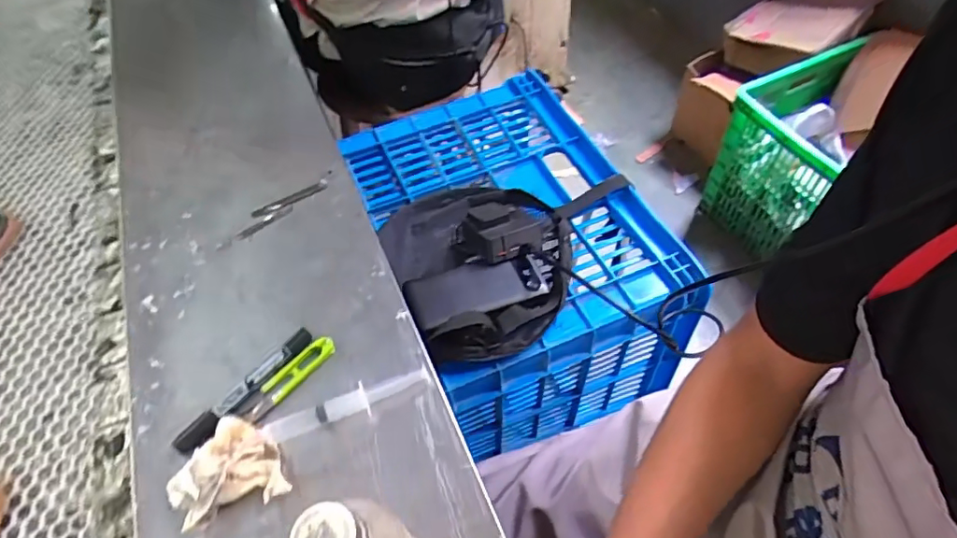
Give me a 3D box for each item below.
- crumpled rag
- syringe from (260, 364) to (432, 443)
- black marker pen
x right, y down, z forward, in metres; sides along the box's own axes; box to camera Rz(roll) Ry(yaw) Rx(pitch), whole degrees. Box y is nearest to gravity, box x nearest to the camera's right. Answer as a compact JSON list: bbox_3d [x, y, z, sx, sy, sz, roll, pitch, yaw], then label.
[{"bbox_3d":[-0.188,0.155,0.404,0.075,0.019,0.074,35,63,26],"label":"crumpled rag"},{"bbox_3d":[-0.105,0.110,0.439,0.135,0.015,0.021,-19,55,-11],"label":"syringe"},{"bbox_3d":[-0.192,0.098,0.450,0.019,0.011,0.131,30,60,23],"label":"black marker pen"}]

